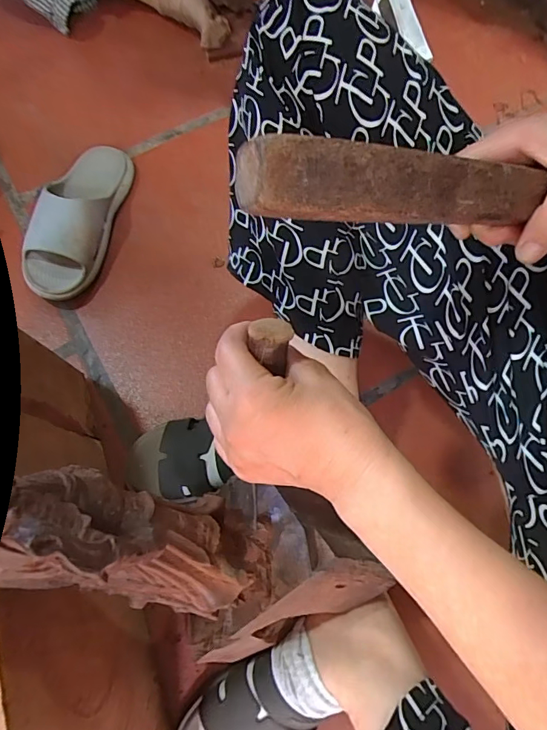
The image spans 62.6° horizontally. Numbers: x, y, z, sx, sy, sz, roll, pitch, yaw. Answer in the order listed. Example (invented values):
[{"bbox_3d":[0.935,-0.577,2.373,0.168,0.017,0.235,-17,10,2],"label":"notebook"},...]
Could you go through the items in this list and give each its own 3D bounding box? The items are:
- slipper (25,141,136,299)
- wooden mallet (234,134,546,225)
[{"bbox_3d":[-0.265,-0.205,0.610,0.089,0.076,0.248,12,69,5],"label":"slipper"},{"bbox_3d":[0.129,-0.096,0.257,0.302,0.033,0.033,-5,67,-22],"label":"wooden mallet"}]

